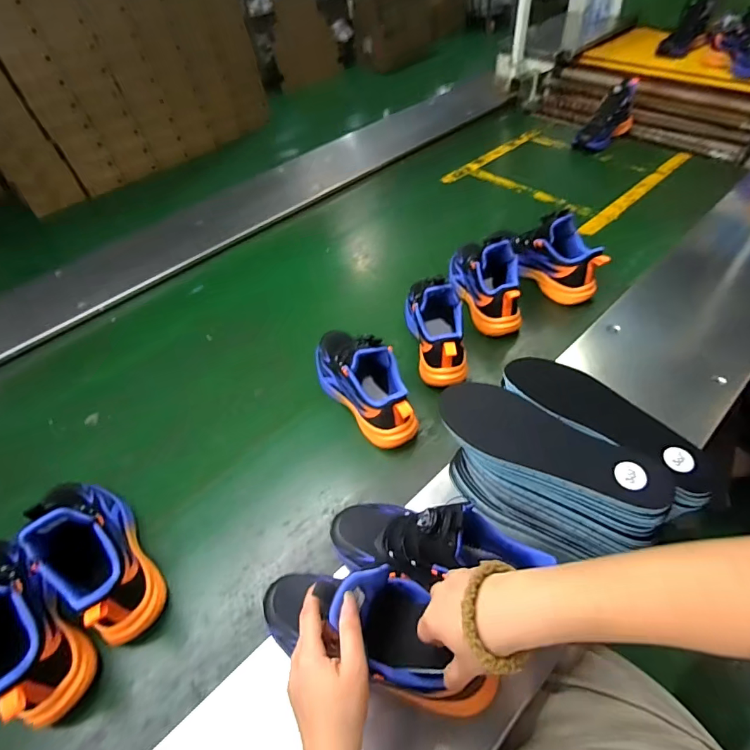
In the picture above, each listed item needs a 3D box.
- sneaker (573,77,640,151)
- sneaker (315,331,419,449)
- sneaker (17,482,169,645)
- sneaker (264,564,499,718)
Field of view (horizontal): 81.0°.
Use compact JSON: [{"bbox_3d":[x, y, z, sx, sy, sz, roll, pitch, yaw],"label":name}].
[{"bbox_3d":[0.663,-0.731,1.254,0.099,0.122,0.282,30,58,24],"label":"sneaker"},{"bbox_3d":[-0.023,0.000,0.708,0.089,0.149,0.250,-30,56,-21],"label":"sneaker"},{"bbox_3d":[-0.369,0.208,0.559,0.090,0.147,0.249,-33,57,-23],"label":"sneaker"},{"bbox_3d":[0.000,0.242,0.433,0.252,0.112,0.089,15,53,15],"label":"sneaker"}]

